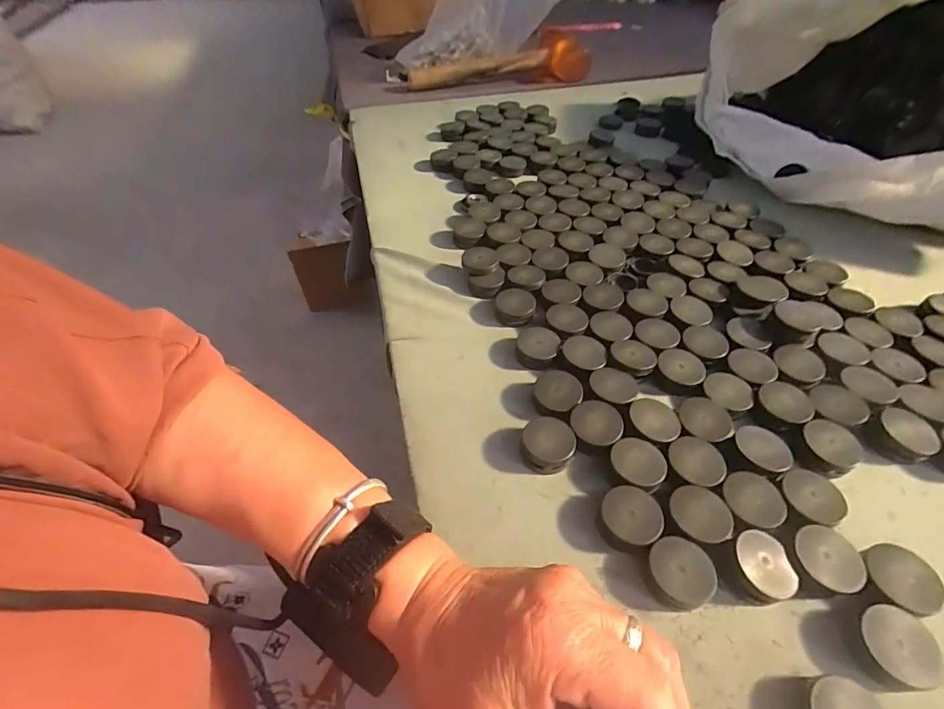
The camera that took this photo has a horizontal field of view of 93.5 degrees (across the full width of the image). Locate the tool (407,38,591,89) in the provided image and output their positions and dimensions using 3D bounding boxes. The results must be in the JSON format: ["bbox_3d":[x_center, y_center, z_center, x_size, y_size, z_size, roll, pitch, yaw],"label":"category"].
[{"bbox_3d":[0.041,-0.466,0.724,0.290,0.056,0.062,-3,48,1],"label":"tool"}]

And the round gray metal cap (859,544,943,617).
[{"bbox_3d":[0.219,0.117,0.229,0.035,0.014,0.032,0,48,0],"label":"round gray metal cap"}]

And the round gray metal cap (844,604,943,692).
[{"bbox_3d":[0.201,0.138,0.209,0.036,0.017,0.031,3,48,3],"label":"round gray metal cap"}]

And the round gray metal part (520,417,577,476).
[{"bbox_3d":[0.048,0.057,0.281,0.032,0.016,0.033,0,48,0],"label":"round gray metal part"}]

